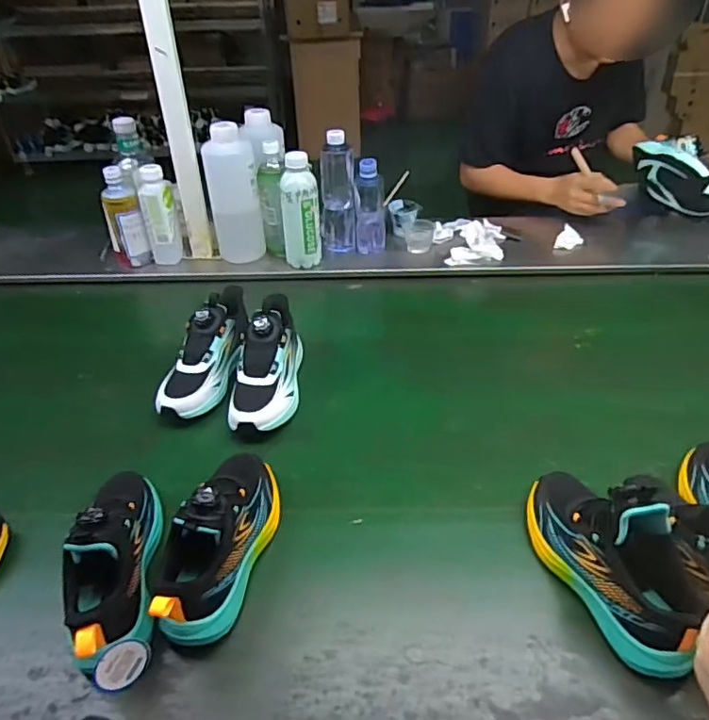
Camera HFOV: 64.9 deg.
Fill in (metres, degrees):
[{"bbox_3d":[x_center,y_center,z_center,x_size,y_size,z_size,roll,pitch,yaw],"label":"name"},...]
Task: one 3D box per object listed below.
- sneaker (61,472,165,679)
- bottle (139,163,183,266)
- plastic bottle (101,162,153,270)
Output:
[{"bbox_3d":[-0.244,0.197,0.566,0.081,0.111,0.219,-12,39,-13],"label":"sneaker"},{"bbox_3d":[-0.366,-0.273,1.054,0.060,0.182,0.045,-8,38,-8],"label":"bottle"},{"bbox_3d":[-0.431,-0.262,1.048,0.062,0.172,0.054,-16,40,-18],"label":"plastic bottle"}]

